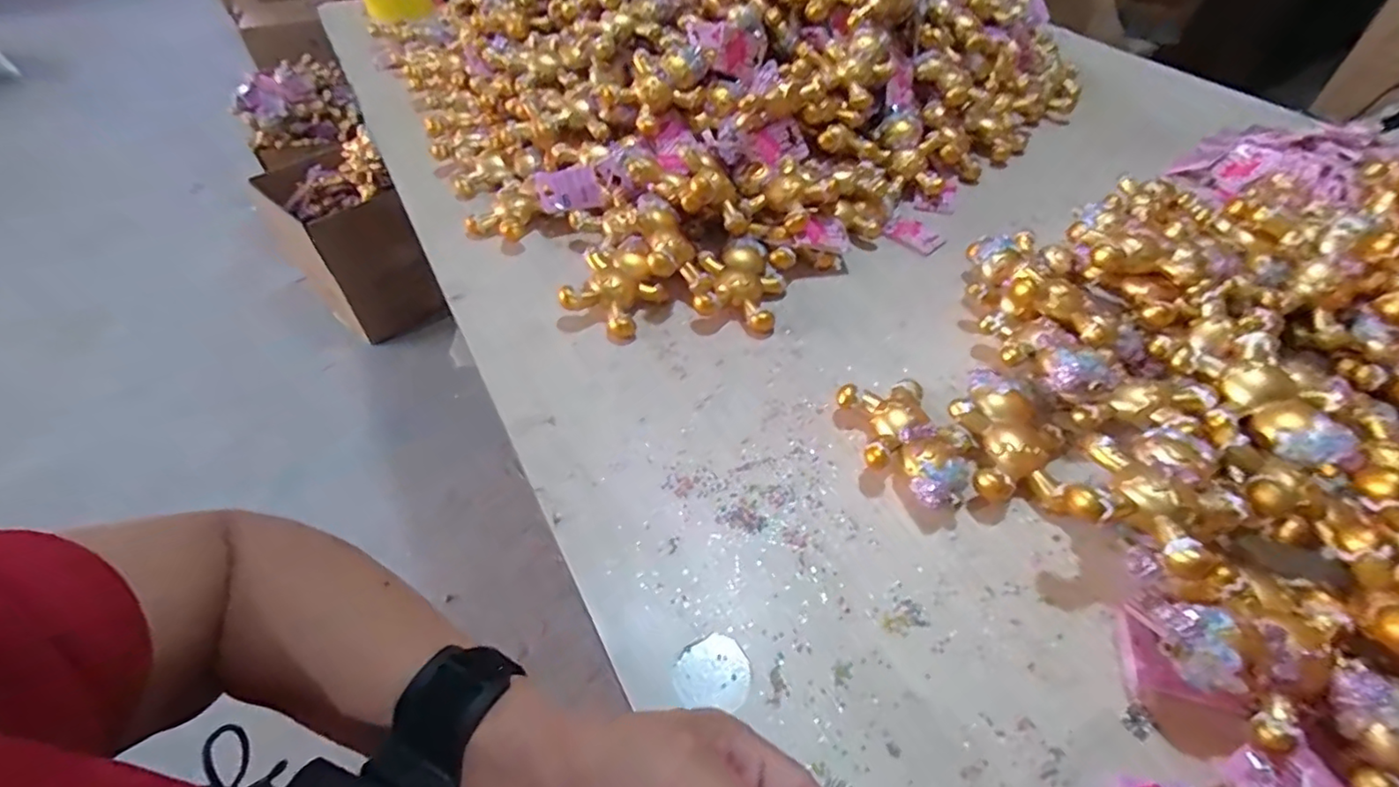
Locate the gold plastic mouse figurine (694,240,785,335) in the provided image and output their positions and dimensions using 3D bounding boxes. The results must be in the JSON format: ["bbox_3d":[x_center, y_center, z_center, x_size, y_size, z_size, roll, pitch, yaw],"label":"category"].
[{"bbox_3d":[0.038,-0.102,0.553,0.077,0.034,0.095,12,49,8],"label":"gold plastic mouse figurine"}]

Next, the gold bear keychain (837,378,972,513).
[{"bbox_3d":[0.156,0.035,0.433,0.082,0.032,0.111,-8,50,-10],"label":"gold bear keychain"}]

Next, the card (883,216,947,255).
[{"bbox_3d":[0.232,-0.171,0.637,0.059,0.005,0.039,34,66,11],"label":"card"}]

